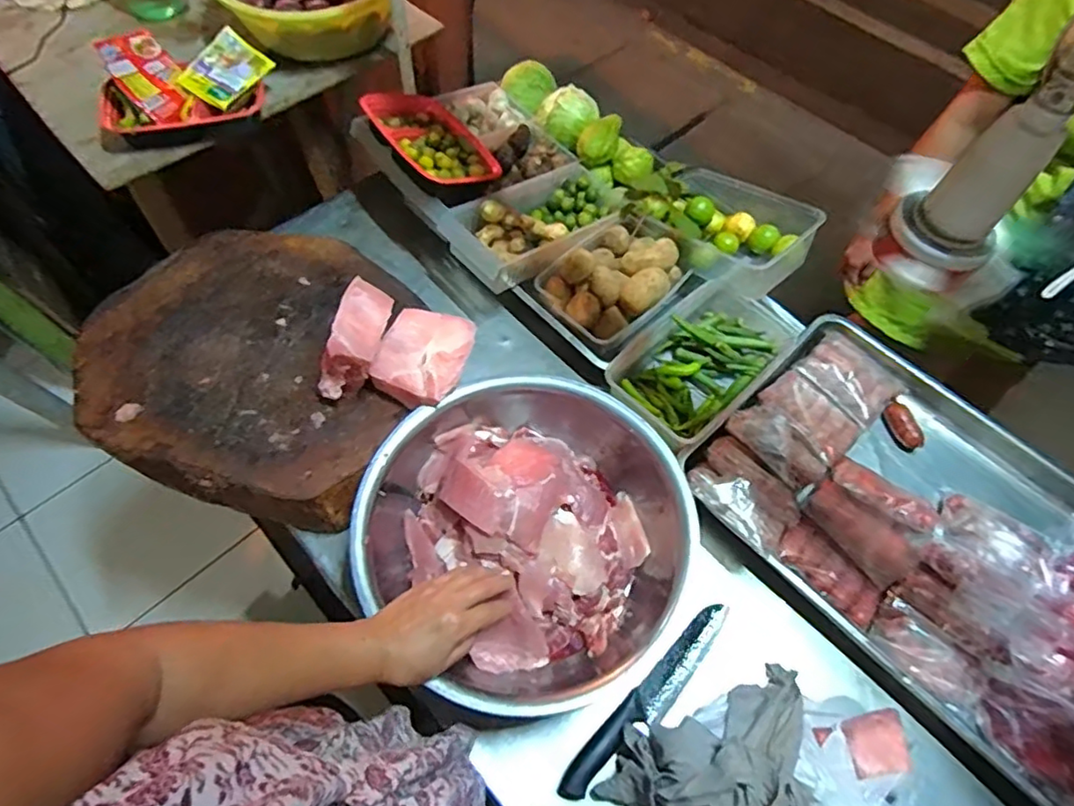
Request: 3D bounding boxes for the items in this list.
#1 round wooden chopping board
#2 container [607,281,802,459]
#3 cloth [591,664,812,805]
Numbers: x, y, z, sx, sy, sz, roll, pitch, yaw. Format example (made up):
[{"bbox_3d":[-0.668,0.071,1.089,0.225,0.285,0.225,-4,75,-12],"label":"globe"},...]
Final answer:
[{"bbox_3d":[-0.360,-0.058,0.802,0.408,0.086,0.394,18,64,7],"label":"round wooden chopping board"},{"bbox_3d":[0.229,-0.050,0.866,0.161,0.065,0.271,42,69,17],"label":"container"},{"bbox_3d":[0.195,0.378,0.606,0.245,0.109,0.142,-17,65,-10],"label":"cloth"}]

